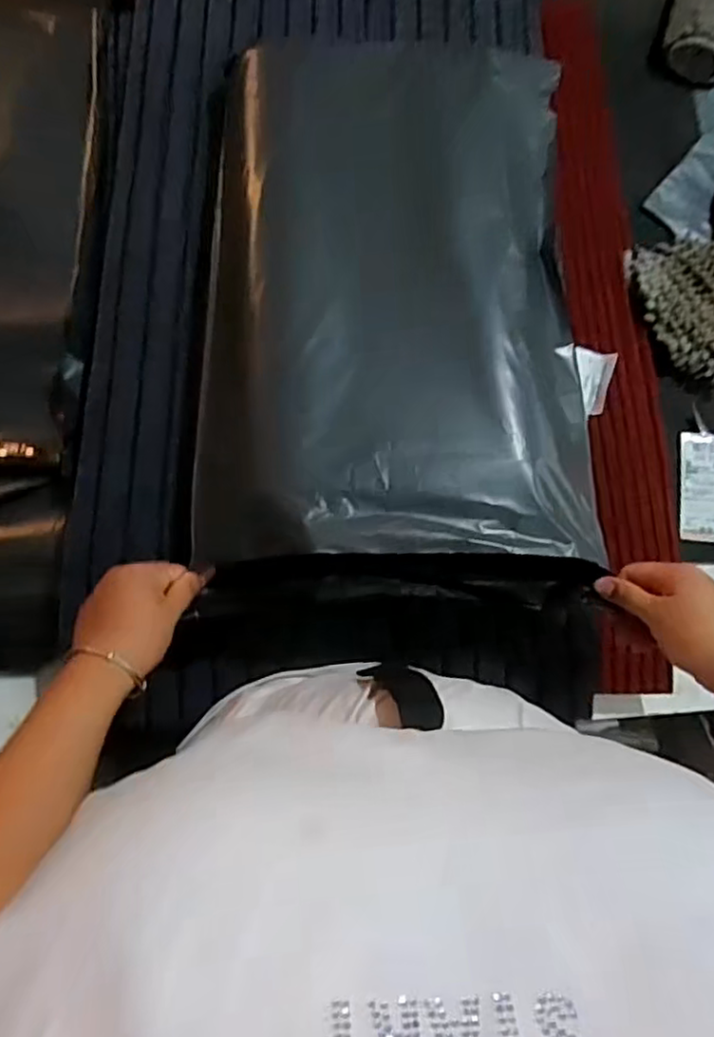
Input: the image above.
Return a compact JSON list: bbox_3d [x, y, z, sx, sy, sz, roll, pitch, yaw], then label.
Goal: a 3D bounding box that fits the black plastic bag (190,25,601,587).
[{"bbox_3d":[0.034,-0.233,0.631,0.345,0.062,0.557,1,73,-1],"label":"black plastic bag"}]

